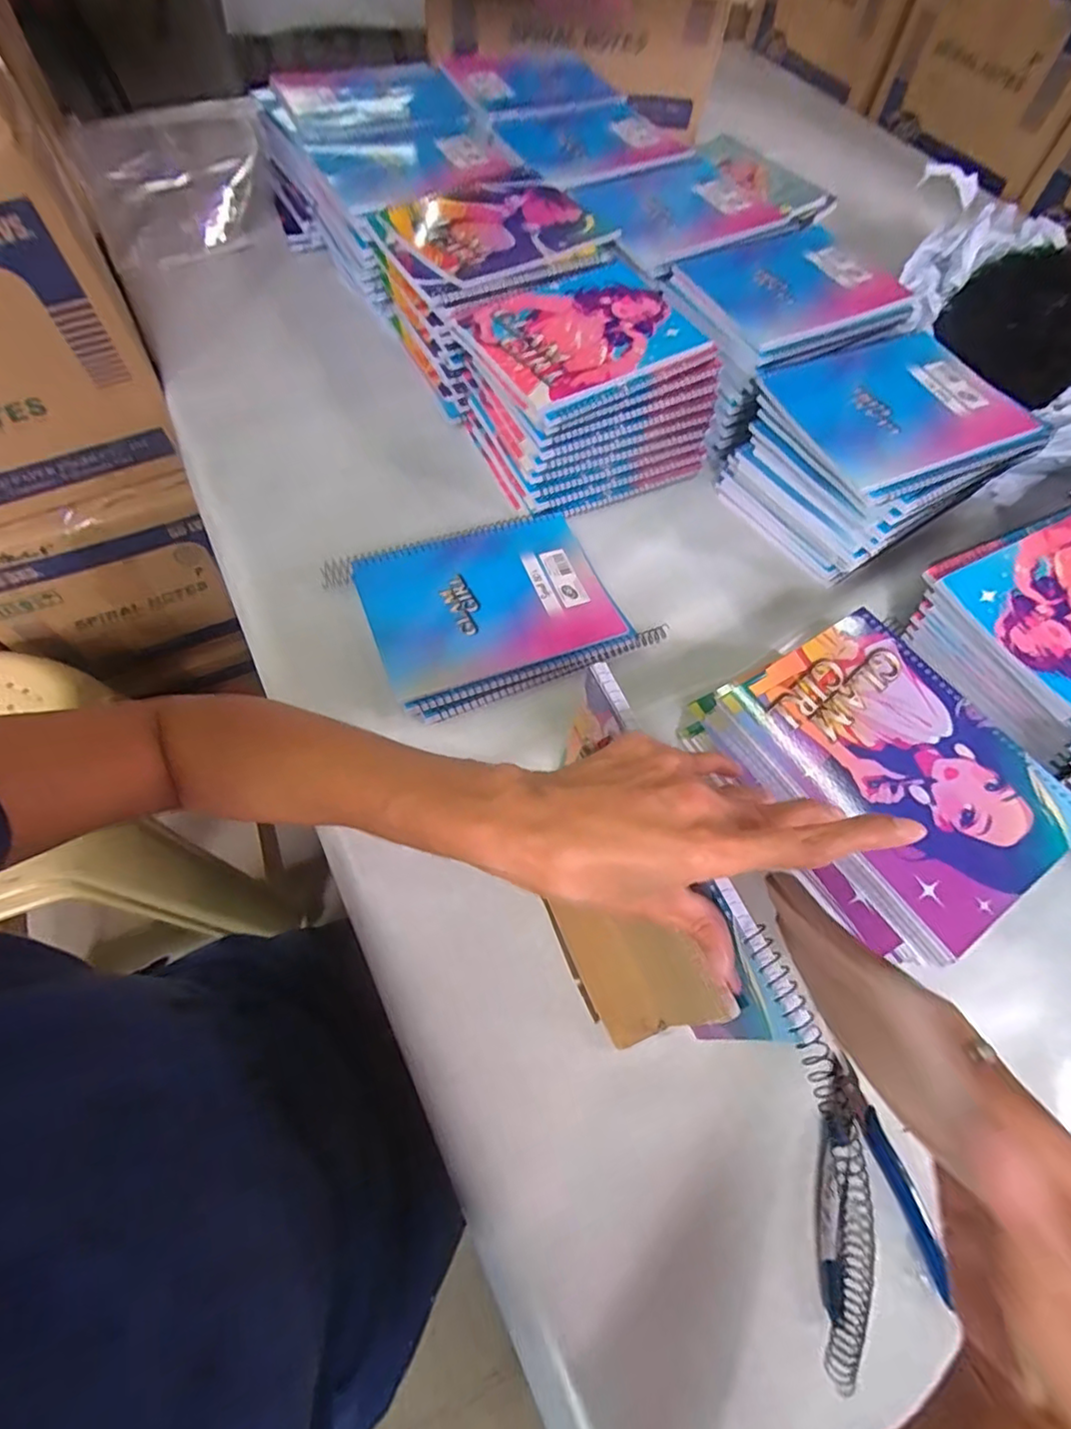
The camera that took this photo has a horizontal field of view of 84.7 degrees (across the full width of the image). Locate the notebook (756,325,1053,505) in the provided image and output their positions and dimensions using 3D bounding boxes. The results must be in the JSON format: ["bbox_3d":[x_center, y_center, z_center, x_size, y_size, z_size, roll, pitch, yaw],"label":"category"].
[{"bbox_3d":[0.318,-0.267,0.511,0.195,0.020,0.154,-22,67,-15],"label":"notebook"}]

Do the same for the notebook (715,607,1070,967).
[{"bbox_3d":[0.236,0.032,0.383,0.149,0.012,0.196,-28,68,-16],"label":"notebook"}]

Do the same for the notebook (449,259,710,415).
[{"bbox_3d":[0.051,-0.356,0.543,0.207,0.015,0.157,-26,68,-16],"label":"notebook"}]

